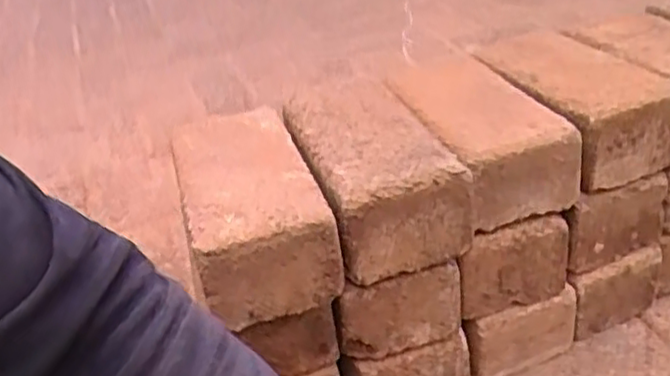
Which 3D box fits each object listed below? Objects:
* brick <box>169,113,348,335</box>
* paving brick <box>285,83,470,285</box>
[{"bbox_3d":[-0.073,0.014,0.570,0.105,0.075,0.204,-14,30,-12],"label":"brick"},{"bbox_3d":[0.028,-0.015,0.600,0.104,0.084,0.197,-14,30,-11],"label":"paving brick"}]

